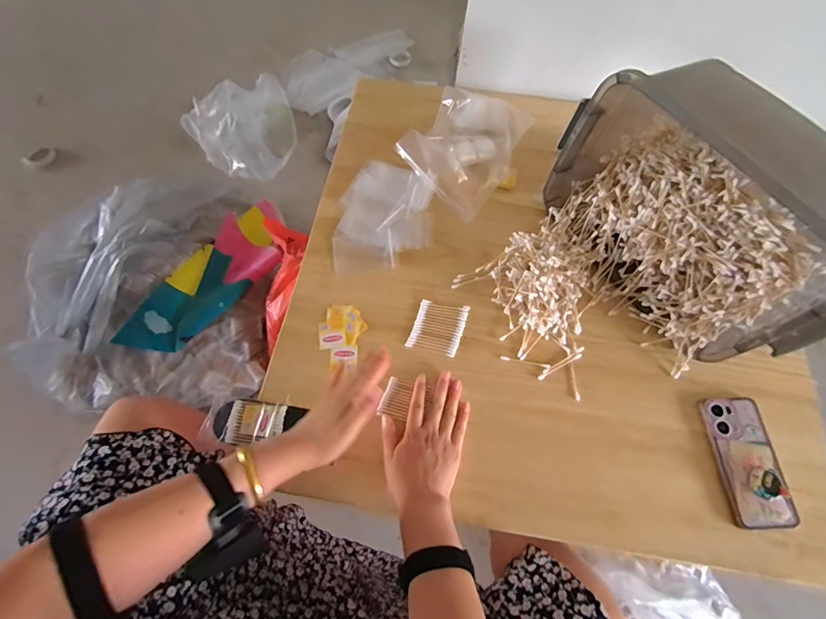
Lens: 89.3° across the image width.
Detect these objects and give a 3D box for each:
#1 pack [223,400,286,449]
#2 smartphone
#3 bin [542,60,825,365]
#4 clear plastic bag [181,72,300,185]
[{"bbox_3d":[-0.213,0.155,0.566,0.072,0.009,0.058,6,65,1],"label":"pack"},{"bbox_3d":[0.443,0.197,0.550,0.080,0.014,0.162,0,65,-2],"label":"smartphone"},{"bbox_3d":[0.401,-0.141,0.585,0.218,0.233,0.406,-29,70,-14],"label":"bin"},{"bbox_3d":[-0.535,-0.603,1.330,0.310,0.200,0.315,-36,71,-17],"label":"clear plastic bag"}]

